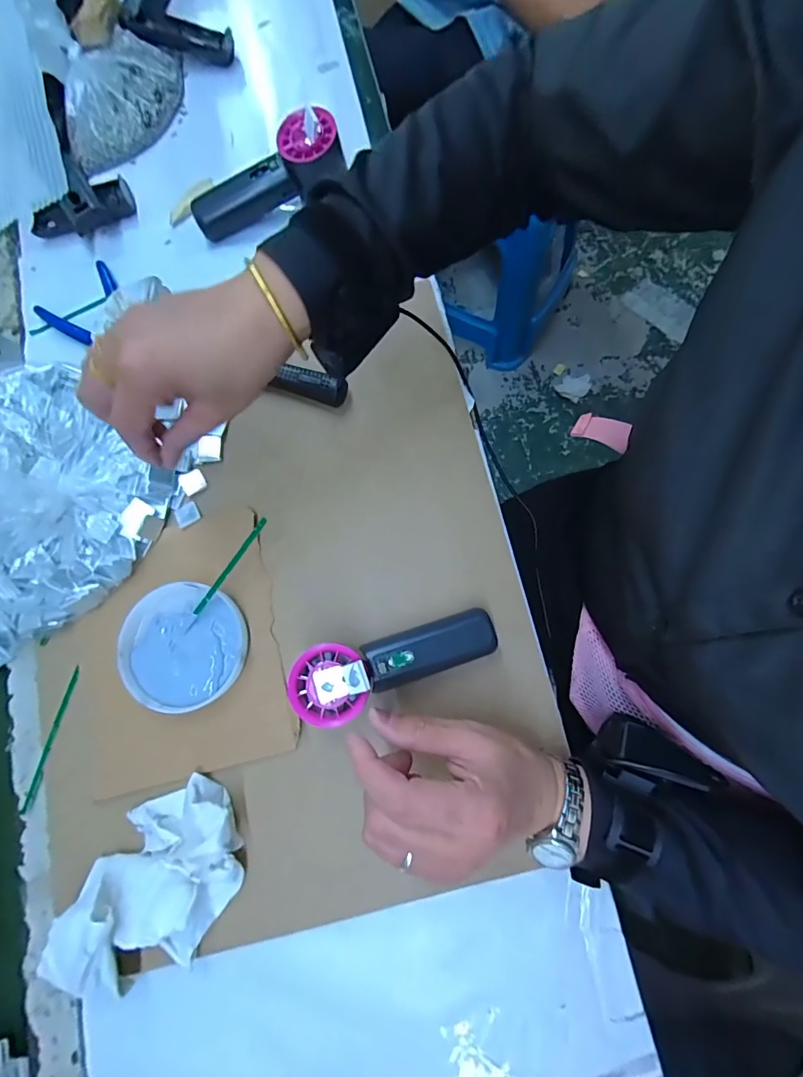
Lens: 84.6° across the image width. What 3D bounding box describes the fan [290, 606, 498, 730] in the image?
[{"bbox_3d":[-0.005,0.091,0.336,0.152,0.066,0.051,-20,78,1],"label":"fan"}]

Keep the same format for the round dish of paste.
[{"bbox_3d":[-0.179,0.088,0.365,0.102,0.019,0.096,-11,79,-2],"label":"round dish of paste"}]

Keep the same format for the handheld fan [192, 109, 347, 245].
[{"bbox_3d":[-0.130,-0.348,0.428,0.154,0.040,0.047,-25,80,12],"label":"handheld fan"}]

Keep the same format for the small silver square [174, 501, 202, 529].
[{"bbox_3d":[-0.190,-0.021,0.389,0.021,0.004,0.018,-32,81,-5],"label":"small silver square"}]

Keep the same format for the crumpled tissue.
[{"bbox_3d":[-0.182,0.258,0.317,0.099,0.046,0.157,32,83,7],"label":"crumpled tissue"}]

